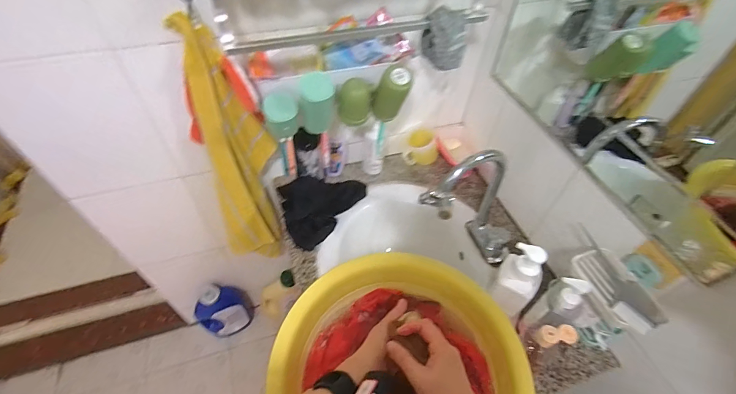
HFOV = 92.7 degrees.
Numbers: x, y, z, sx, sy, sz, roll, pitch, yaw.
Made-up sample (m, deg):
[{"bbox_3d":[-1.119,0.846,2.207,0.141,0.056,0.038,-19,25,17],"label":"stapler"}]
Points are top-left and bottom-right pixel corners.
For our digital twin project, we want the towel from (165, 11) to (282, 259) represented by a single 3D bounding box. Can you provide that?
[{"bbox_3d":[-0.309,-0.059,0.880,0.157,0.707,0.079,8,50,3],"label":"towel"}]

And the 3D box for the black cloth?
[{"bbox_3d":[-0.135,0.032,0.865,0.231,0.083,0.175,10,50,4],"label":"black cloth"}]

